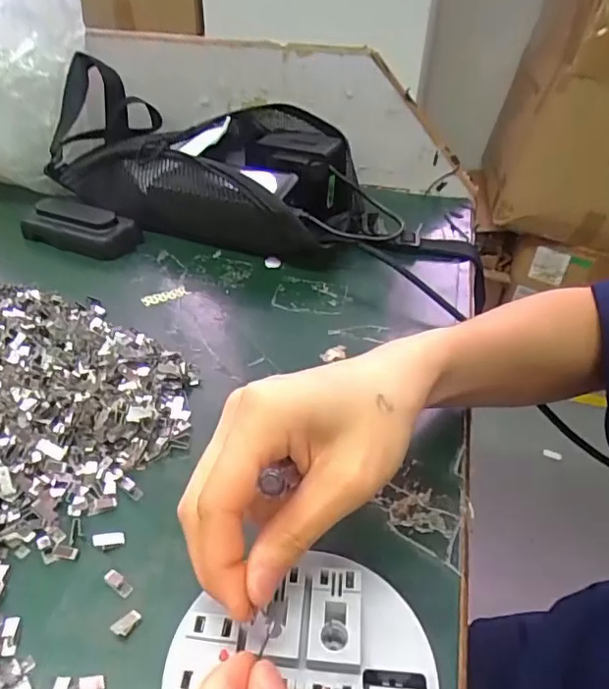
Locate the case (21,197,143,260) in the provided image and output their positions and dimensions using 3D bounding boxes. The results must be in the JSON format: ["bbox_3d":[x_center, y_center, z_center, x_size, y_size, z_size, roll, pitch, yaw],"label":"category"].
[{"bbox_3d":[-0.202,-0.107,0.492,0.104,0.029,0.045,16,40,14],"label":"case"}]

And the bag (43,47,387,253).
[{"bbox_3d":[-0.089,-0.167,0.519,0.323,0.091,0.133,18,41,16],"label":"bag"}]

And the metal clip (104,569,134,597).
[{"bbox_3d":[-0.084,0.108,0.249,0.015,0.004,0.006,28,45,26],"label":"metal clip"}]

